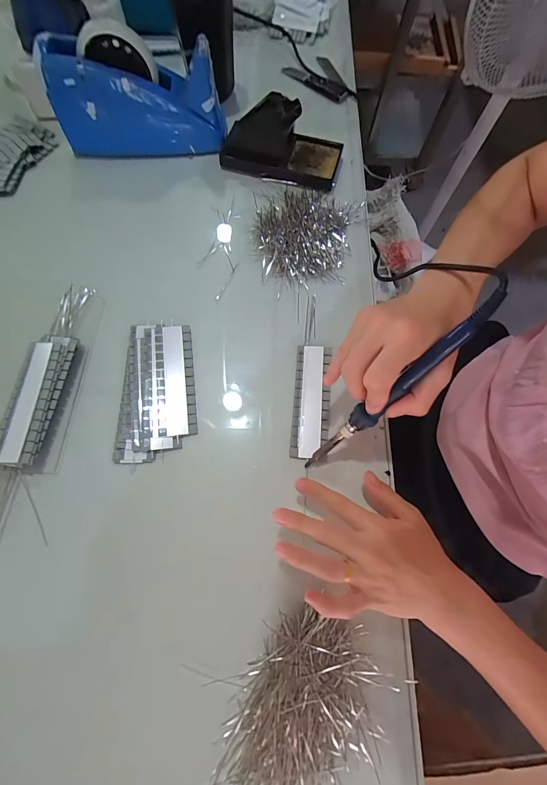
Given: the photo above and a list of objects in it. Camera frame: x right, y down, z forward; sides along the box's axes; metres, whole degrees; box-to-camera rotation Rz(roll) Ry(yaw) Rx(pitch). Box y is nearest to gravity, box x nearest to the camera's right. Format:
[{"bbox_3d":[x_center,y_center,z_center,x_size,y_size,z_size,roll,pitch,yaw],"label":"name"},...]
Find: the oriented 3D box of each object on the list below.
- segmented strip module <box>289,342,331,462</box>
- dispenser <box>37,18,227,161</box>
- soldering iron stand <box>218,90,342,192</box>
[{"bbox_3d":[0.041,0.008,0.362,0.038,0.006,0.125,6,71,0],"label":"segmented strip module"},{"bbox_3d":[-0.174,-0.384,0.435,0.208,0.121,0.066,-4,71,-3],"label":"dispenser"},{"bbox_3d":[0.011,-0.339,0.440,0.159,0.069,0.077,13,71,3],"label":"soldering iron stand"}]

